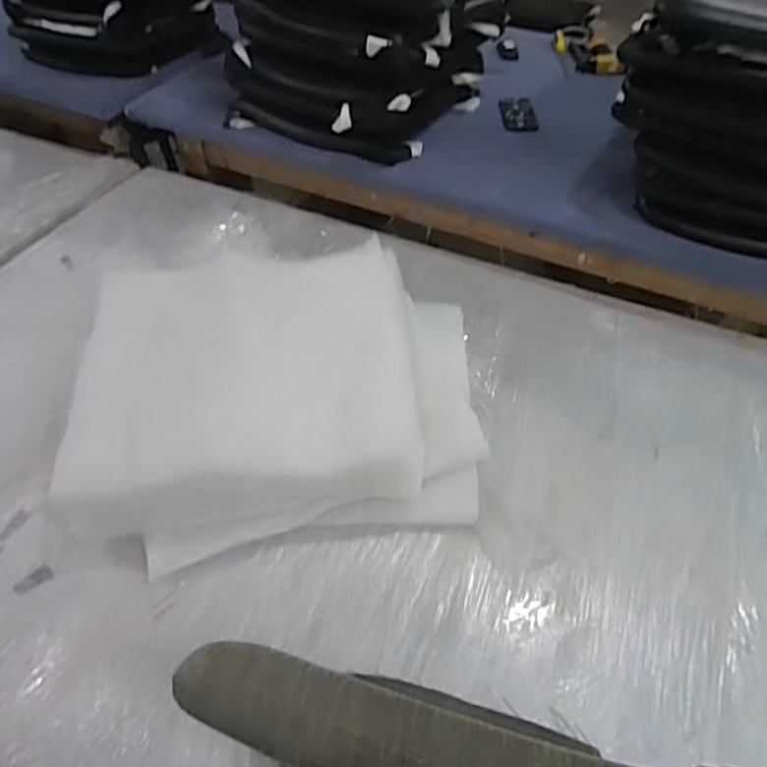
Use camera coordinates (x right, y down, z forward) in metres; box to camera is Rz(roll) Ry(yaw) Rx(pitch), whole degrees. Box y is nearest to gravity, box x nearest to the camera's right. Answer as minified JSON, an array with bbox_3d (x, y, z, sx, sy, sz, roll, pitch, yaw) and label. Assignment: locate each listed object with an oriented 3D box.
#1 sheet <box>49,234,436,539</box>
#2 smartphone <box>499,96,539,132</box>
[{"bbox_3d":[-0.217,-0.041,1.022,0.529,0.111,0.536,-4,50,-3],"label":"sheet"},{"bbox_3d":[0.340,-0.685,1.571,0.084,0.006,0.167,0,48,0],"label":"smartphone"}]

